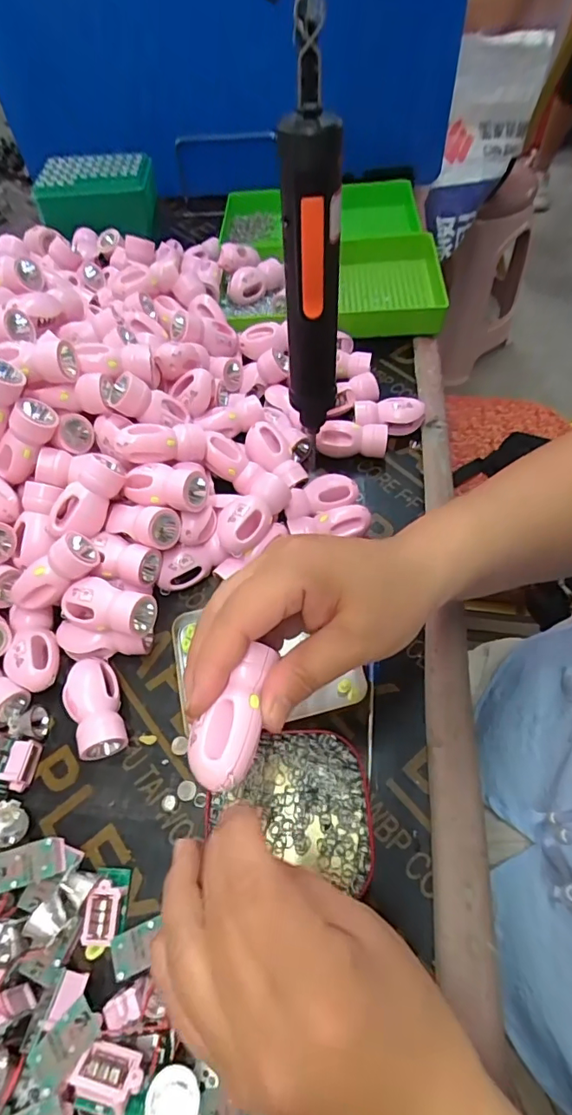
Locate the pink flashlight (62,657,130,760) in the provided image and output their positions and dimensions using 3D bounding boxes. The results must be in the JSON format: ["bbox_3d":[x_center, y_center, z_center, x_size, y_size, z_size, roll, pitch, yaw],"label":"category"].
[{"bbox_3d":[-0.129,0.101,0.346,0.032,0.029,0.063,-20,58,-9],"label":"pink flashlight"}]

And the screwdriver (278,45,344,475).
[{"bbox_3d":[0.016,-0.153,0.310,0.031,0.205,0.032,2,57,3],"label":"screwdriver"}]

